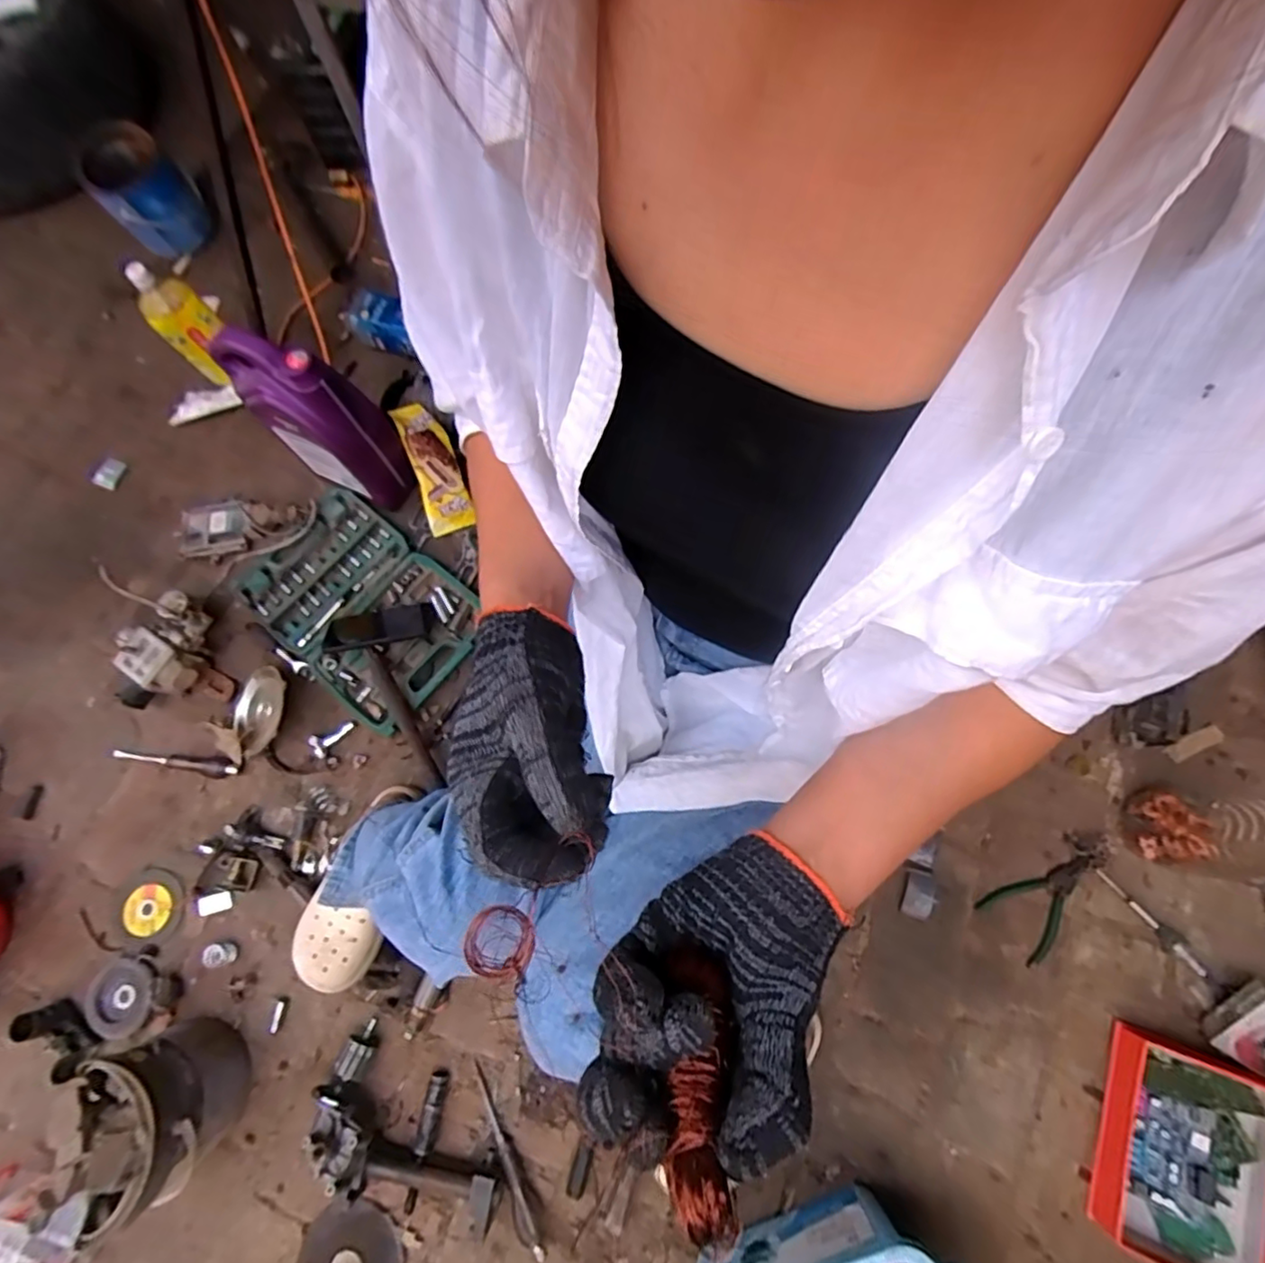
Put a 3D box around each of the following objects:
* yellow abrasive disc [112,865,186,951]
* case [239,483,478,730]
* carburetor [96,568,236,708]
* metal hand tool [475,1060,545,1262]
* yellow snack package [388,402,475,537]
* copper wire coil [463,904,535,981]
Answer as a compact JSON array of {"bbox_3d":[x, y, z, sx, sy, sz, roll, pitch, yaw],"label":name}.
[{"bbox_3d":[-0.661,0.379,0.814,0.094,0.009,0.098,1,73,-4],"label":"yellow abrasive disc"},{"bbox_3d":[-0.423,-0.041,0.935,0.367,0.033,0.248,37,77,14],"label":"case"},{"bbox_3d":[-0.681,0.019,0.886,0.138,0.071,0.174,-8,70,-1],"label":"carburetor"},{"bbox_3d":[-0.148,0.622,0.704,0.017,0.024,0.198,-28,62,-9],"label":"metal hand tool"},{"bbox_3d":[-0.323,-0.267,0.971,0.074,0.025,0.205,-19,102,-7],"label":"yellow snack package"},{"bbox_3d":[-0.067,0.157,0.301,0.033,0.008,0.033,1,74,-2],"label":"copper wire coil"}]

